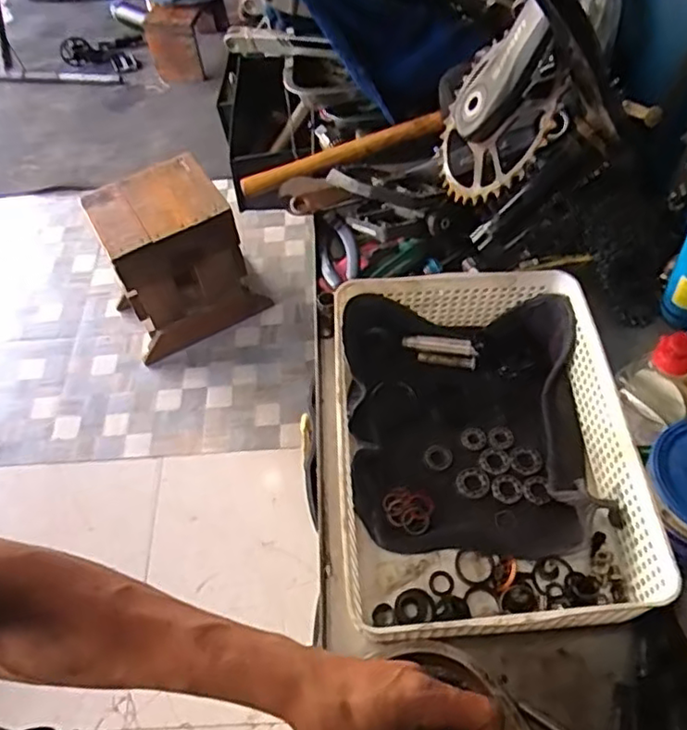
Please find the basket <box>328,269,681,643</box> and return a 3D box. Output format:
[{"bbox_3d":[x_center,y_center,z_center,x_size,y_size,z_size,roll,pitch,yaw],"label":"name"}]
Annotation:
[{"bbox_3d":[0.117,0.070,0.577,0.262,0.079,0.328,-3,56,2],"label":"basket"}]

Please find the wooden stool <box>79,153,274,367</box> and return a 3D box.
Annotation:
[{"bbox_3d":[-0.443,-0.276,1.682,0.353,0.408,0.244,-25,58,-12],"label":"wooden stool"}]

